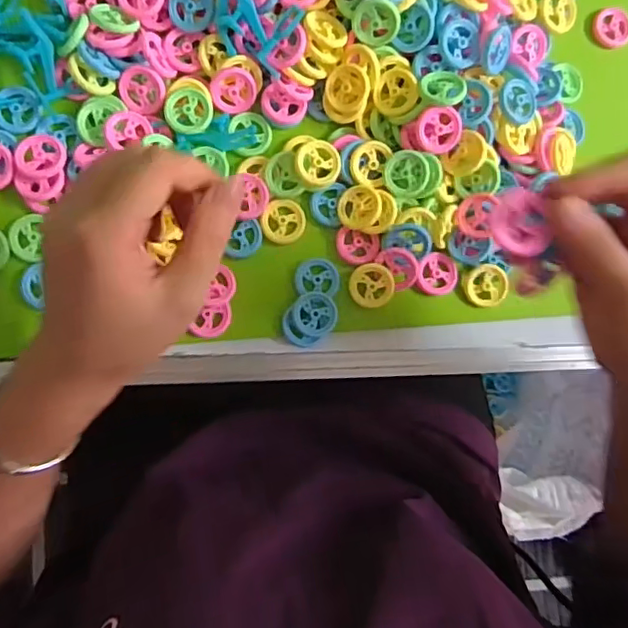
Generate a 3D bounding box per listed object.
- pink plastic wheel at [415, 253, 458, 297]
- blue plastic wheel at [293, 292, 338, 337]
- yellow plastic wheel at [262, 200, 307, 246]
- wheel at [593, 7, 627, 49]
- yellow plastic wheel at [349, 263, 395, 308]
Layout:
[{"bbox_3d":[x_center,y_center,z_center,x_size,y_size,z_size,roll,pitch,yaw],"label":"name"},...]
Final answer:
[{"bbox_3d":[0.085,-0.028,0.402,0.030,0.006,0.029,1,85,-9],"label":"pink plastic wheel"},{"bbox_3d":[0.001,0.000,0.382,0.029,0.007,0.028,1,85,-9],"label":"blue plastic wheel"},{"bbox_3d":[-0.020,-0.061,0.384,0.029,0.004,0.029,1,85,-9],"label":"yellow plastic wheel"},{"bbox_3d":[0.224,-0.214,0.435,0.024,0.011,0.030,-29,90,-11],"label":"wheel"},{"bbox_3d":[0.039,-0.019,0.388,0.029,0.004,0.029,0,100,2],"label":"yellow plastic wheel"}]

